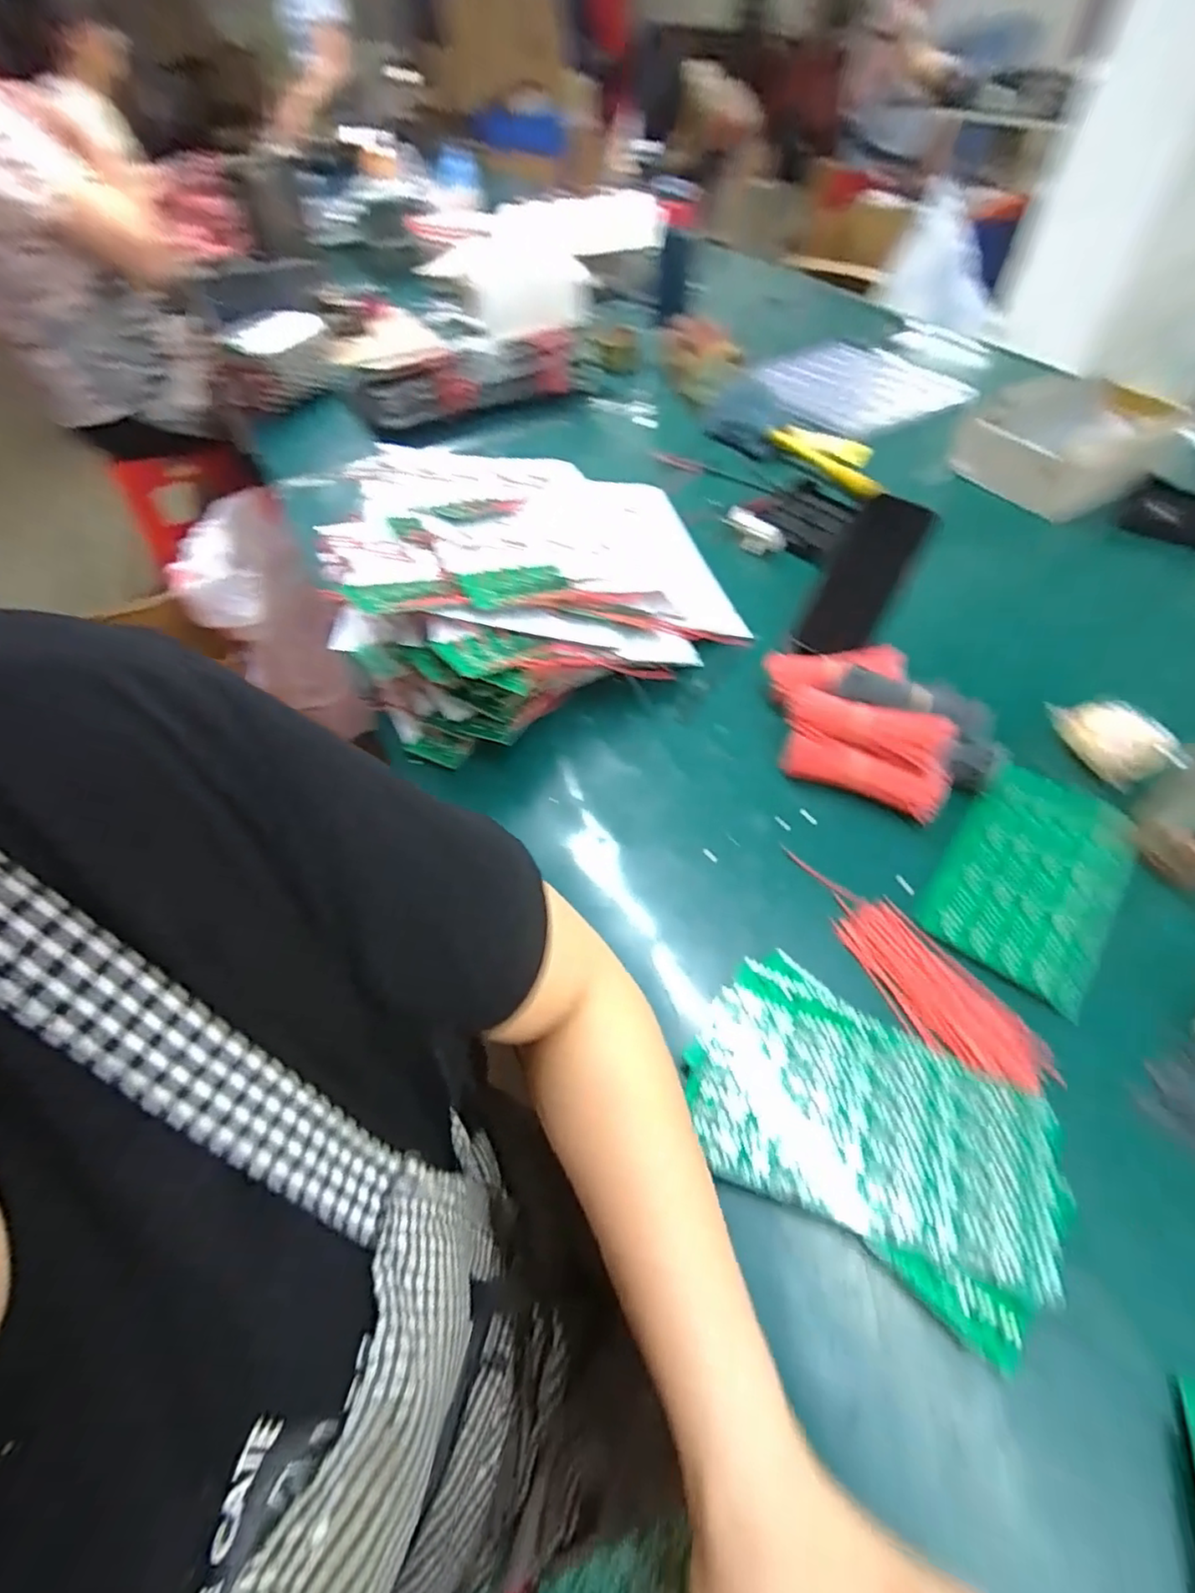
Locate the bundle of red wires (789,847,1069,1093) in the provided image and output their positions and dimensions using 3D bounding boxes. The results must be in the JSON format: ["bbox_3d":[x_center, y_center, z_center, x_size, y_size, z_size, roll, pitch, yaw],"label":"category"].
[{"bbox_3d":[0.210,0.114,0.432,0.063,0.009,0.196,-31,58,-17],"label":"bundle of red wires"}]

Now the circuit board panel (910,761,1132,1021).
[{"bbox_3d":[0.326,0.056,0.471,0.111,0.005,0.187,33,63,23],"label":"circuit board panel"}]

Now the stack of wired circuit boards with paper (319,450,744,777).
[{"bbox_3d":[-0.060,-0.251,0.652,0.373,0.126,0.417,-13,54,-5],"label":"stack of wired circuit boards with paper"}]

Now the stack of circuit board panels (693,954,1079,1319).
[{"bbox_3d":[0.156,0.189,0.371,0.200,0.024,0.128,22,59,19],"label":"stack of circuit board panels"}]

